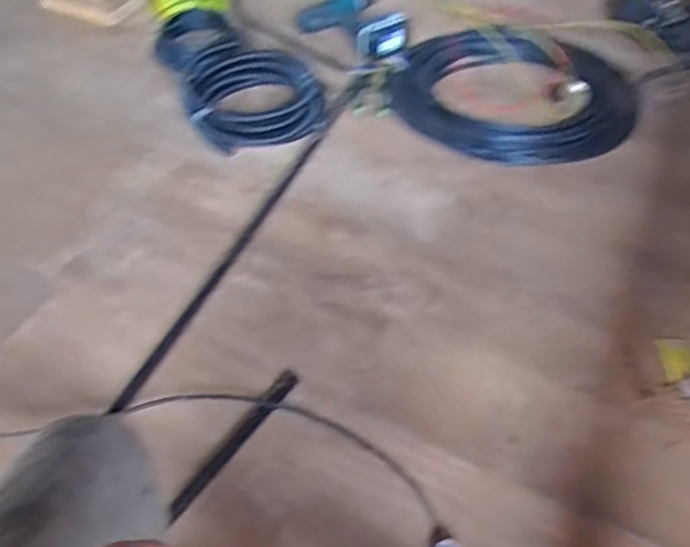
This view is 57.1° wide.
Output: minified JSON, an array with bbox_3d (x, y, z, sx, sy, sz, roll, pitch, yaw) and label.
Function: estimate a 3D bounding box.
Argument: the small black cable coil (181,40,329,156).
[{"bbox_3d":[-0.199,-0.382,1.312,0.270,0.056,0.330,-17,54,-13],"label":"small black cable coil"}]

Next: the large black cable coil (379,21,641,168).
[{"bbox_3d":[0.355,-0.396,1.323,0.510,0.053,0.422,9,52,7],"label":"large black cable coil"}]

